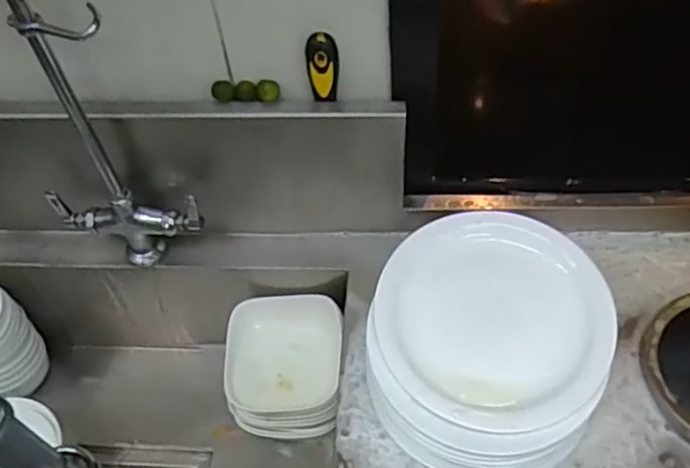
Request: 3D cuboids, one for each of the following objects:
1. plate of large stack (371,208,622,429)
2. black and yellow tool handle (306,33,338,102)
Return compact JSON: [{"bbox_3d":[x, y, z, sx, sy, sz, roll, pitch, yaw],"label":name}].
[{"bbox_3d":[0.145,0.077,0.622,0.222,0.027,0.216,-3,68,8],"label":"plate of large stack"},{"bbox_3d":[-0.023,-0.174,0.676,0.031,0.084,0.019,-3,50,2],"label":"black and yellow tool handle"}]

